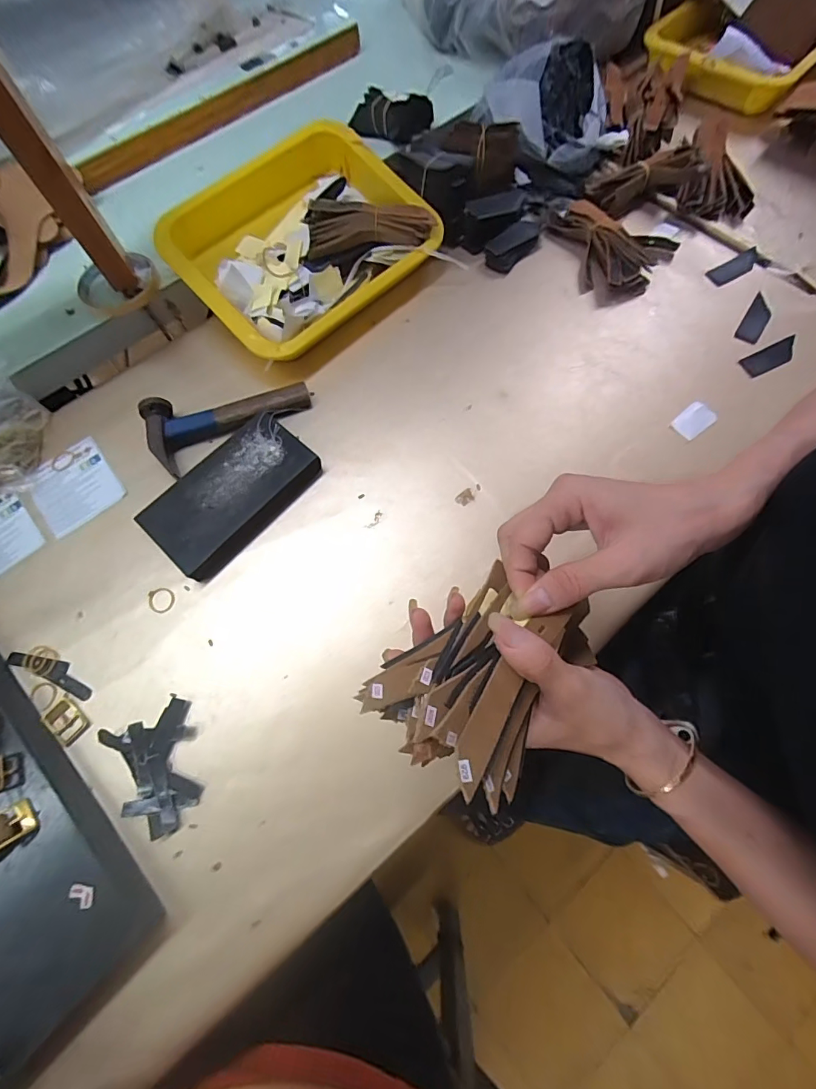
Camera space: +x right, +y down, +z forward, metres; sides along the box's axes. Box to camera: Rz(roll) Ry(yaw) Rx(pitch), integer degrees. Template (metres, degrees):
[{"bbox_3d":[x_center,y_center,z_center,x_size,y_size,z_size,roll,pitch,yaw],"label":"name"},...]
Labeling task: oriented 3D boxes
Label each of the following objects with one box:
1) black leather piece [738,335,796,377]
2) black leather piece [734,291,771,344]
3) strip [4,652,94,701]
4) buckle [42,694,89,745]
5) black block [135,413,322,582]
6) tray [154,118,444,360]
[{"bbox_3d":[0.364,-0.187,0.454,0.060,0.004,0.023,-25,73,1],"label":"black leather piece"},{"bbox_3d":[0.363,-0.235,0.473,0.022,0.004,0.067,31,76,17],"label":"black leather piece"},{"bbox_3d":[-0.295,0.104,0.376,0.081,0.004,0.018,21,72,9],"label":"strip"},{"bbox_3d":[-0.273,0.141,0.362,0.034,0.005,0.023,38,76,14],"label":"buckle"},{"bbox_3d":[-0.163,-0.049,0.418,0.089,0.023,0.150,41,77,14],"label":"black block"},{"bbox_3d":[-0.115,-0.326,0.493,0.257,0.069,0.209,-41,74,-12],"label":"tray"}]

